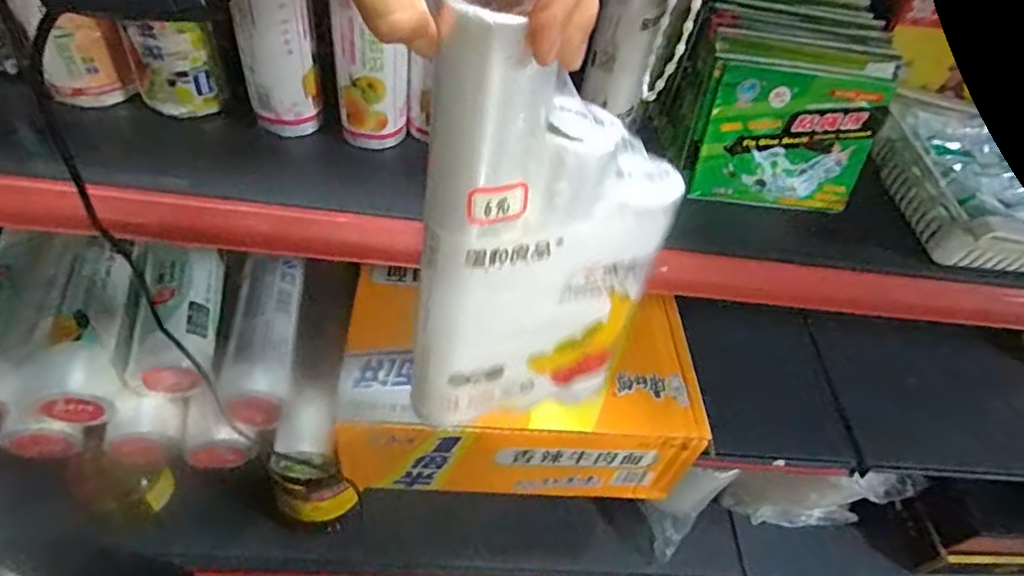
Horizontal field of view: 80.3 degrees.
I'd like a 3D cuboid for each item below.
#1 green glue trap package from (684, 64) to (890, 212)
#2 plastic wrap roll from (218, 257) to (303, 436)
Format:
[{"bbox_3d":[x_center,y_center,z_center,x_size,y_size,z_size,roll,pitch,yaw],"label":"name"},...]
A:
[{"bbox_3d":[0.250,-0.130,0.547,0.154,0.120,0.008,5,30,-6],"label":"green glue trap package"},{"bbox_3d":[-0.299,0.059,0.740,0.075,0.060,0.208,2,53,-10],"label":"plastic wrap roll"}]

